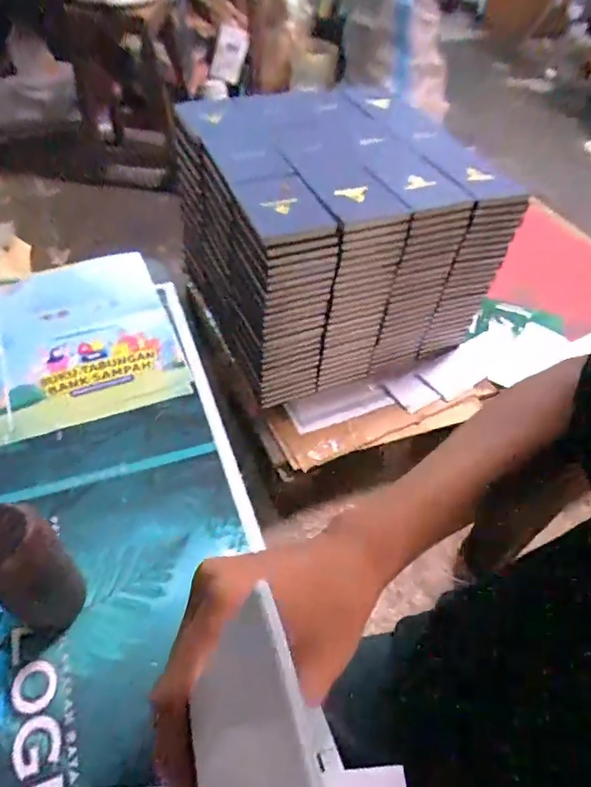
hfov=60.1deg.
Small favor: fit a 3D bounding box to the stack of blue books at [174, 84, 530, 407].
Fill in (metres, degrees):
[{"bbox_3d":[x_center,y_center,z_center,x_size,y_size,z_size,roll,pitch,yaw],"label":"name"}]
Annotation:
[{"bbox_3d":[0.068,-0.434,1.325,0.658,0.445,0.690,-15,52,-14],"label":"stack of blue books"}]

